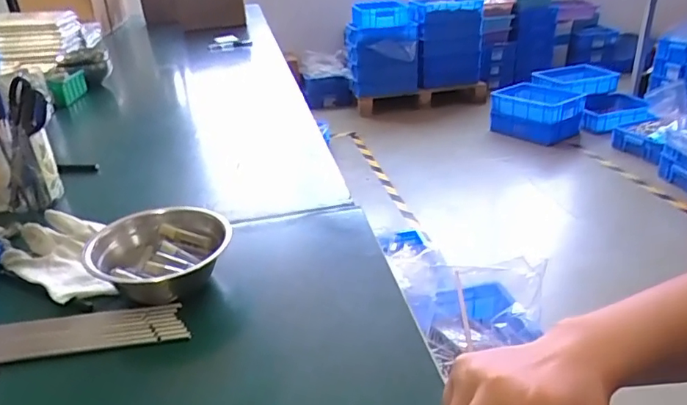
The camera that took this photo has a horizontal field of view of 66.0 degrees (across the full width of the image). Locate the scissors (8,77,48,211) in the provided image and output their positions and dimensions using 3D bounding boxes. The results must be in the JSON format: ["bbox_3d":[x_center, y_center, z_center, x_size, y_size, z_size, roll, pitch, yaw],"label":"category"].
[{"bbox_3d":[-0.398,-0.072,0.654,0.065,0.173,0.016,29,28,16],"label":"scissors"}]

